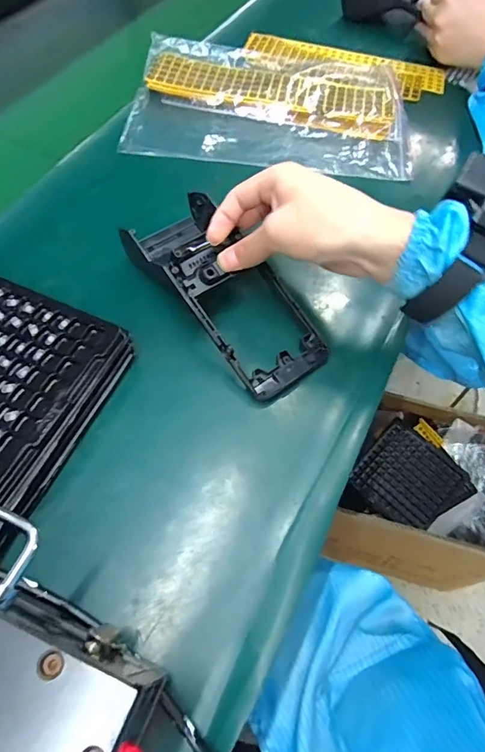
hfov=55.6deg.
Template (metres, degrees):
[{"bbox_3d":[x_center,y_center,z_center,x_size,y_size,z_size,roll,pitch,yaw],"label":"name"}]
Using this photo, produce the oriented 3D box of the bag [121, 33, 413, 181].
[{"bbox_3d":[0.033,-0.308,0.509,0.289,0.031,0.217,6,58,3],"label":"bag"}]

